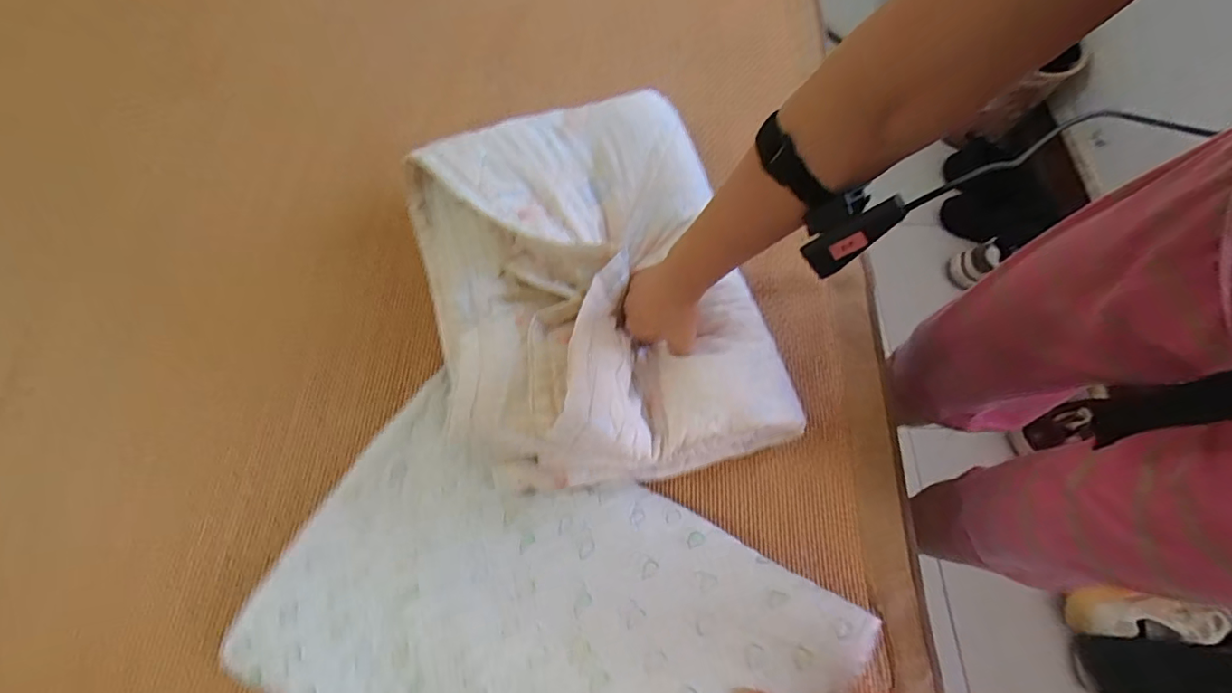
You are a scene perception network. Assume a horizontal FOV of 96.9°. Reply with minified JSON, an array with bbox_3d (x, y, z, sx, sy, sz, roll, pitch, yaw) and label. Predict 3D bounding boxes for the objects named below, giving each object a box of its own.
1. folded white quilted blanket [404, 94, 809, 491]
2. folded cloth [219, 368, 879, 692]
[{"bbox_3d":[-0.032,-0.073,0.593,0.325,0.114,0.418,-15,65,-8],"label":"folded white quilted blanket"},{"bbox_3d":[-0.073,0.227,0.454,0.460,0.069,0.291,18,58,25],"label":"folded cloth"}]

